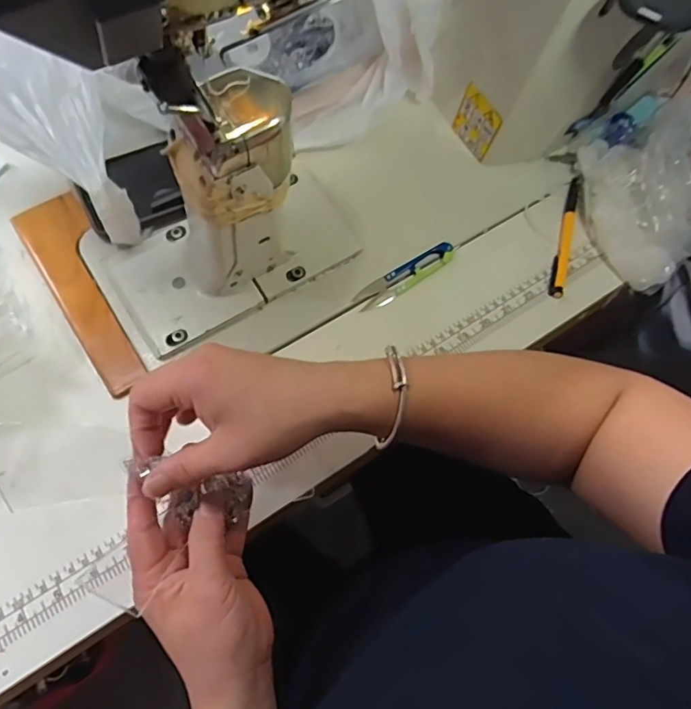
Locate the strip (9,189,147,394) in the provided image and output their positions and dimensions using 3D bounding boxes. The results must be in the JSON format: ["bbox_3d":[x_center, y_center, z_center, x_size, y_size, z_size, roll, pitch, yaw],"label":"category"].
[{"bbox_3d":[-0.220,-0.055,0.467,0.055,0.007,0.188,-31,79,-11],"label":"strip"}]

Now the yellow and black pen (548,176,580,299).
[{"bbox_3d":[0.209,-0.112,0.518,0.015,0.011,0.135,18,66,5],"label":"yellow and black pen"}]

